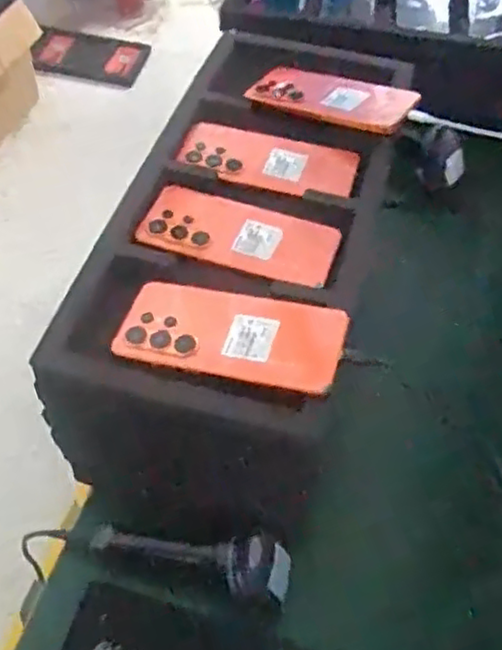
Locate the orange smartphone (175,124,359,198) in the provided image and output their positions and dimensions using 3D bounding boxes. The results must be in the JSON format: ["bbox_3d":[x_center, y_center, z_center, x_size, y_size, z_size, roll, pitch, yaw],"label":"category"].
[{"bbox_3d":[0.017,-0.160,0.650,0.167,0.009,0.072,14,54,9],"label":"orange smartphone"}]

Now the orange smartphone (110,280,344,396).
[{"bbox_3d":[-0.016,0.006,0.512,0.170,0.007,0.080,9,53,13],"label":"orange smartphone"}]

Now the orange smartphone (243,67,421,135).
[{"bbox_3d":[0.084,-0.236,0.699,0.169,0.014,0.070,23,59,27],"label":"orange smartphone"}]

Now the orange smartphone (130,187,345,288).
[{"bbox_3d":[-0.010,-0.079,0.591,0.166,0.011,0.087,16,54,10],"label":"orange smartphone"}]

